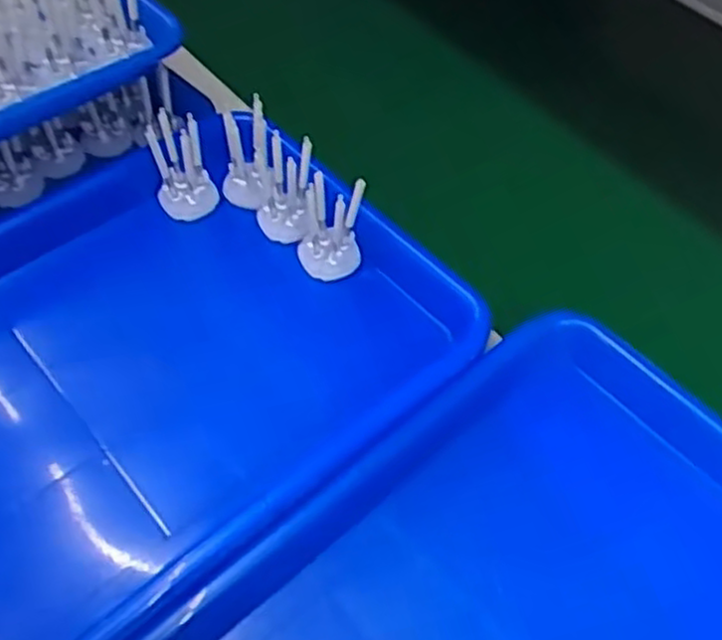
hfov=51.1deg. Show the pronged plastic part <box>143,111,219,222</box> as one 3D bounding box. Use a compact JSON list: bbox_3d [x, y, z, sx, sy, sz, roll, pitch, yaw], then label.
[{"bbox_3d":[-0.113,-0.099,0.470,0.034,0.070,0.032,-19,57,-15],"label":"pronged plastic part"}]

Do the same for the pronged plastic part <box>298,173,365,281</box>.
[{"bbox_3d":[-0.019,-0.054,0.447,0.037,0.063,0.030,4,54,1],"label":"pronged plastic part"}]

